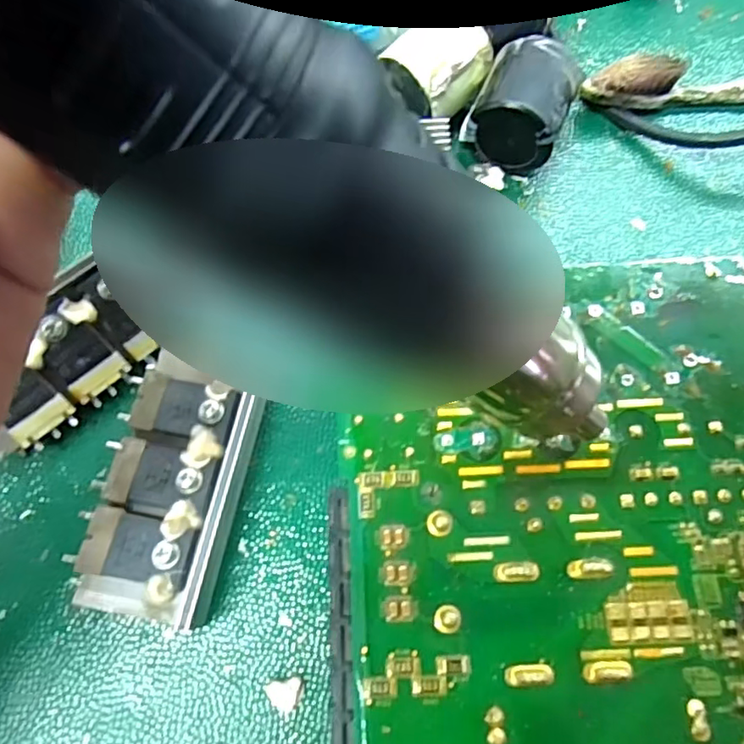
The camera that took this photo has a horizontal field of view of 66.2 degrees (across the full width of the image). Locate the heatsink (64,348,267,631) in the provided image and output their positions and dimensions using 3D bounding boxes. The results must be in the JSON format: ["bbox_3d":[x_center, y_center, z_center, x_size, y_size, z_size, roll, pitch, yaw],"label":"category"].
[{"bbox_3d":[-0.052,0.032,0.154,0.037,0.022,0.065,11,71,2],"label":"heatsink"}]

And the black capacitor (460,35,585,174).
[{"bbox_3d":[0.051,-0.088,0.194,0.029,0.032,0.032,26,72,7],"label":"black capacitor"}]

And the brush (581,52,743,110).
[{"bbox_3d":[0.158,-0.108,0.209,0.163,0.020,0.015,-4,71,-3],"label":"brush"}]

